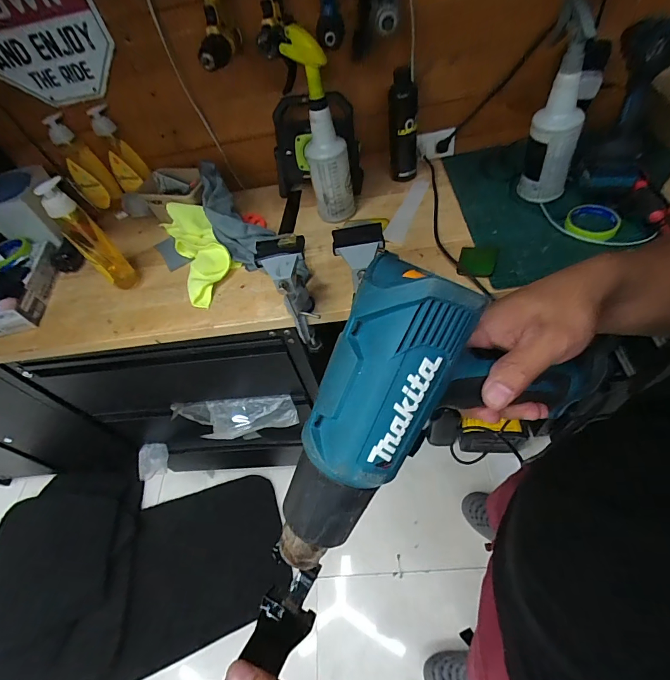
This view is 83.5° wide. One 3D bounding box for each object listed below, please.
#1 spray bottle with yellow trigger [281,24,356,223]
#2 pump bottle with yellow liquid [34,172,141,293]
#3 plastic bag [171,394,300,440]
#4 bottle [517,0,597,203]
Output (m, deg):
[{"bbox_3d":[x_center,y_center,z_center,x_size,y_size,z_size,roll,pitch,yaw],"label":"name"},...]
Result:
[{"bbox_3d":[-0.024,-0.403,0.742,0.087,0.324,0.097,-18,53,-2],"label":"spray bottle with yellow trigger"},{"bbox_3d":[-0.488,-0.200,0.753,0.055,0.222,0.063,30,65,28],"label":"pump bottle with yellow liquid"},{"bbox_3d":[-0.262,0.204,0.978,0.324,0.107,0.025,-7,3,9],"label":"plastic bag"},{"bbox_3d":[0.398,-0.414,0.681,0.098,0.295,0.119,11,58,19],"label":"bottle"}]

